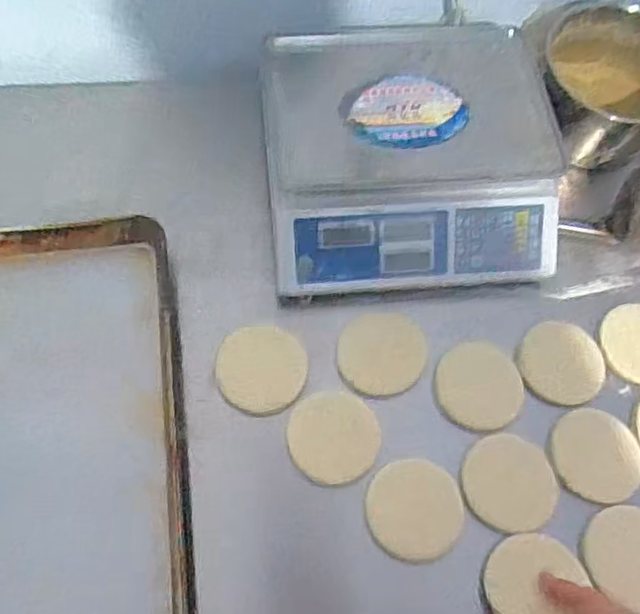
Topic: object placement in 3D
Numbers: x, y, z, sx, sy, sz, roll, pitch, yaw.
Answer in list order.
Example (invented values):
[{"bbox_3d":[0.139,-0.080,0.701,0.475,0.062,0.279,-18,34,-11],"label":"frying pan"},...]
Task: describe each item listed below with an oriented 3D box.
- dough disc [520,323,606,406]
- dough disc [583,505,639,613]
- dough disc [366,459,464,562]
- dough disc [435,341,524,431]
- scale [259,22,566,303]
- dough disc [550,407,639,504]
[{"bbox_3d":[0.284,0.065,0.749,0.093,0.014,0.098,2,66,-3],"label":"dough disc"},{"bbox_3d":[0.327,0.259,0.662,0.099,0.015,0.097,2,66,-3],"label":"dough disc"},{"bbox_3d":[0.097,0.207,0.655,0.095,0.013,0.095,0,77,2],"label":"dough disc"},{"bbox_3d":[0.181,0.088,0.725,0.098,0.013,0.097,2,66,-3],"label":"dough disc"},{"bbox_3d":[0.103,-0.187,0.787,0.335,0.114,0.321,-4,66,-6],"label":"scale"},{"bbox_3d":[0.305,0.161,0.702,0.094,0.008,0.099,2,66,-3],"label":"dough disc"}]

